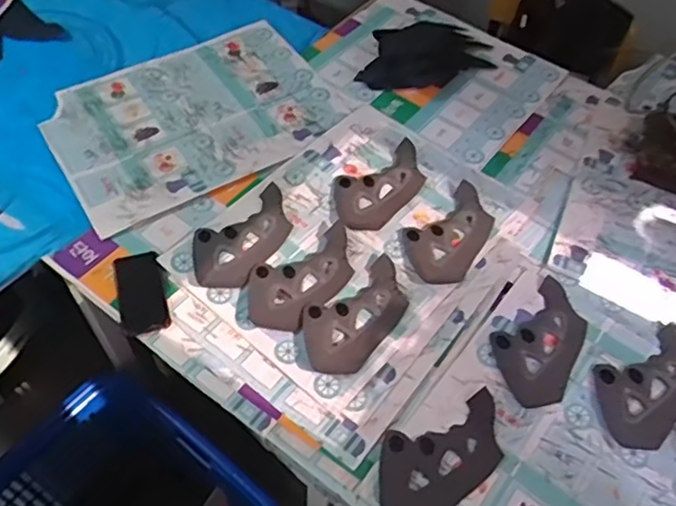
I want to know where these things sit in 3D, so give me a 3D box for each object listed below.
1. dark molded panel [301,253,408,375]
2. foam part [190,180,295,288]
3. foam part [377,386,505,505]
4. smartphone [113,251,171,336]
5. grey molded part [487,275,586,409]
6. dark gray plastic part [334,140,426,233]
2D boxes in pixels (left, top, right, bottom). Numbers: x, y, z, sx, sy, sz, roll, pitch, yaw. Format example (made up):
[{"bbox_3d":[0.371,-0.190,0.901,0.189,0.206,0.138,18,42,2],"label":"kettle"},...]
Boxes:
[{"bbox_3d":[0.030,0.089,0.989,0.118,0.027,0.229,30,57,18],"label":"dark molded panel"},{"bbox_3d":[-0.154,-0.026,1.053,0.117,0.019,0.212,33,58,20],"label":"foam part"},{"bbox_3d":[0.143,0.273,0.867,0.226,0.021,0.119,-33,62,-24],"label":"foam part"},{"bbox_3d":[-0.307,0.060,0.992,0.072,0.009,0.143,-13,55,-13],"label":"smartphone"},{"bbox_3d":[0.324,0.138,0.989,0.130,0.021,0.219,40,61,23],"label":"grey molded part"},{"bbox_3d":[0.077,-0.127,1.148,0.114,0.018,0.224,35,59,21],"label":"dark gray plastic part"}]

